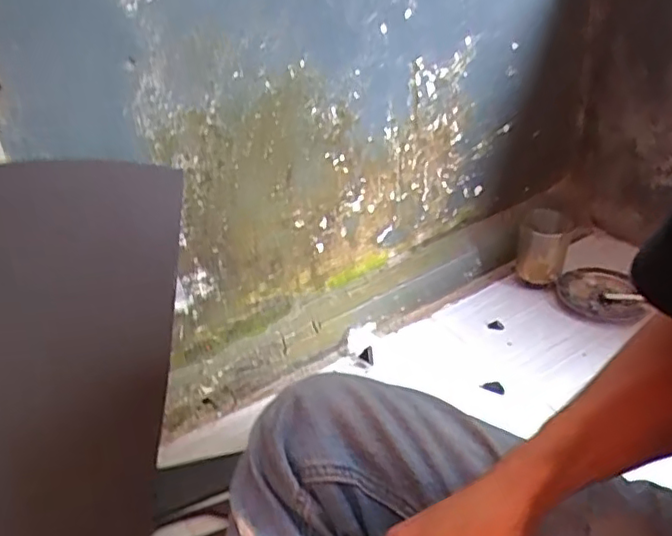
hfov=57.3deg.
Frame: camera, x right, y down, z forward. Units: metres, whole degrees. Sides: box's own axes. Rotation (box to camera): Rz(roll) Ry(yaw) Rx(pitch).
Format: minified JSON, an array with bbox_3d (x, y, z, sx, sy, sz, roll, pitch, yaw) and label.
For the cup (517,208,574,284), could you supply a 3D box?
[{"bbox_3d":[0.290,-0.035,0.861,0.060,0.093,0.065,-3,35,2],"label":"cup"}]

